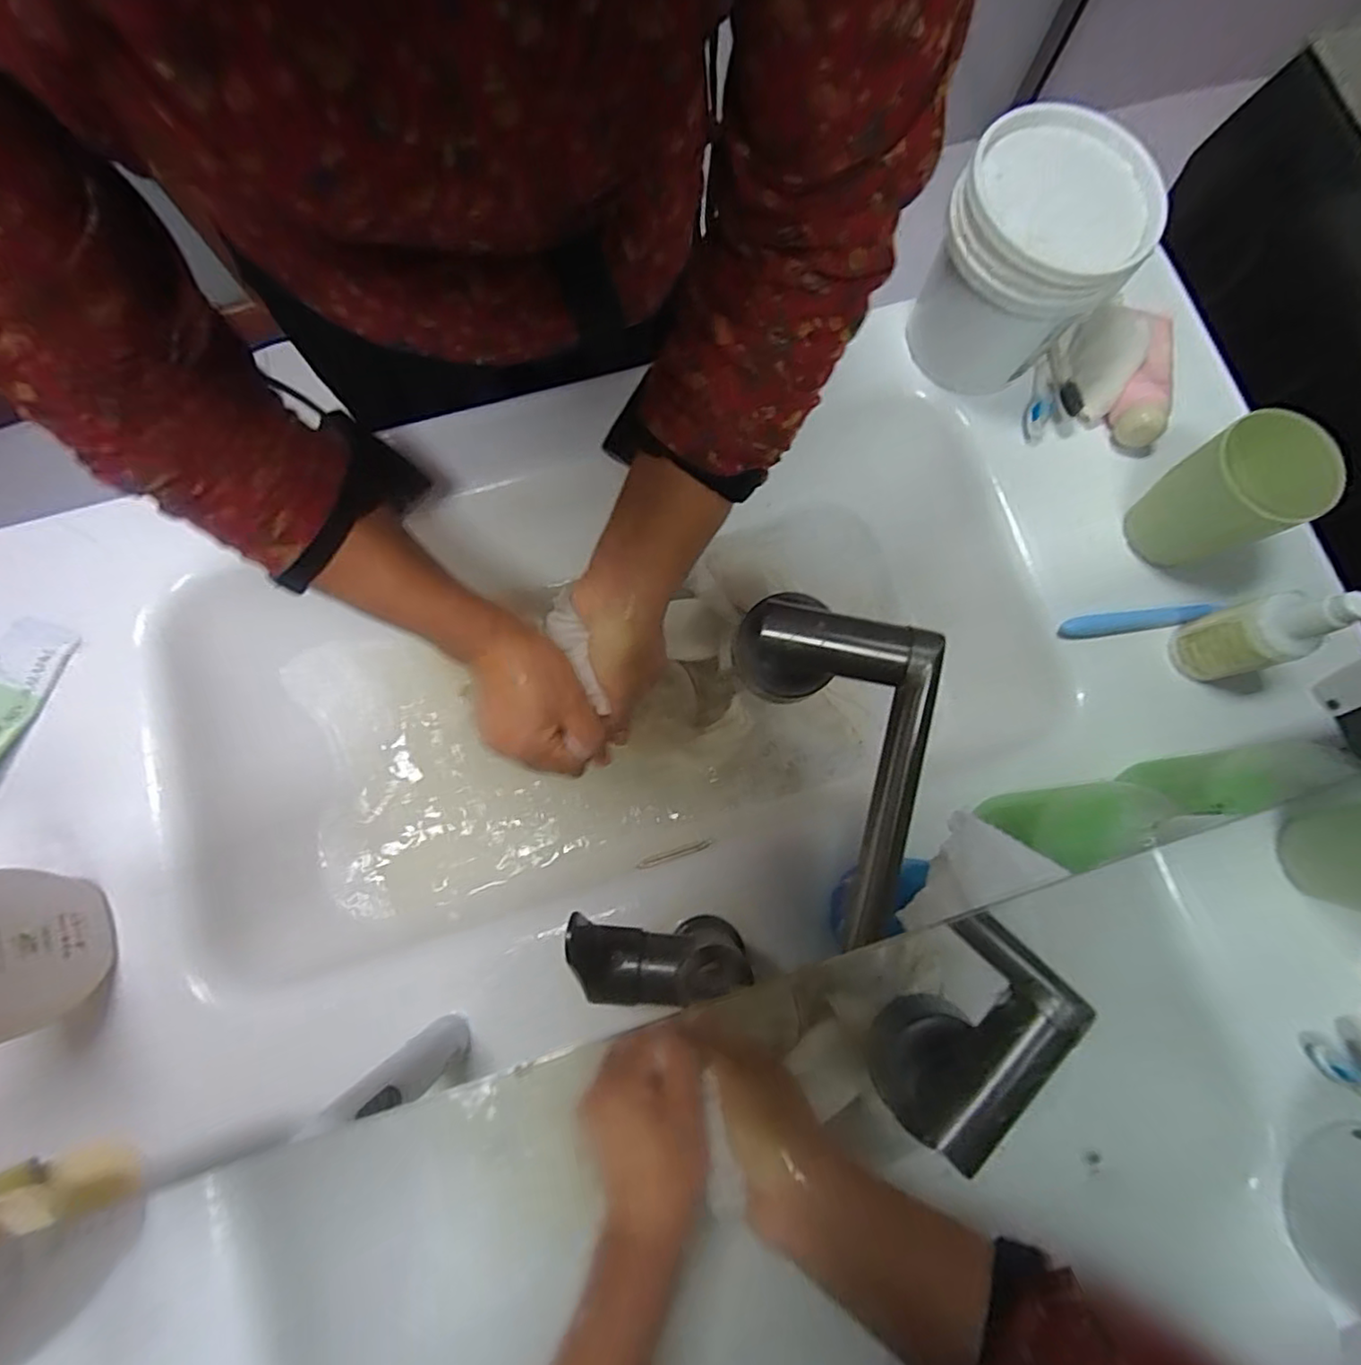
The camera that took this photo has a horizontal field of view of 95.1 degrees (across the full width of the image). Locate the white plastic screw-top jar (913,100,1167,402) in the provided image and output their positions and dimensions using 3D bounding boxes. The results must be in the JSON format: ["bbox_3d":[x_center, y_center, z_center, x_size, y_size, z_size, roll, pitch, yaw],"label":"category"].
[{"bbox_3d":[0.242,-0.296,0.454,0.120,0.135,0.124,0,79,-1],"label":"white plastic screw-top jar"}]

